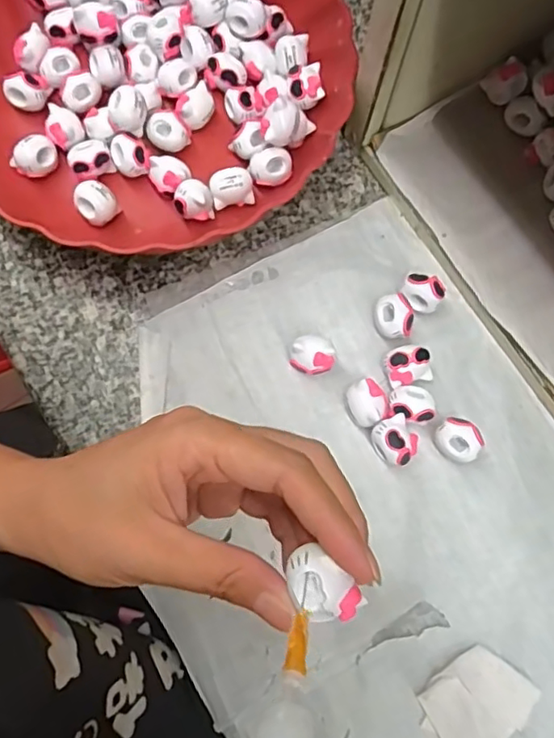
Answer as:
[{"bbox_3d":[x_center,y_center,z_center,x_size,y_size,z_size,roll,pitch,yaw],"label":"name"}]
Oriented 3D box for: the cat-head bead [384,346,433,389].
[{"bbox_3d":[0.073,-0.001,0.332,0.026,0.017,0.020,-17,77,-4],"label":"cat-head bead"}]

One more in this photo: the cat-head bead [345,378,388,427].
[{"bbox_3d":[0.049,0.020,0.329,0.021,0.018,0.024,-25,78,-6],"label":"cat-head bead"}]

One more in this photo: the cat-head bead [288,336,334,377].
[{"bbox_3d":[0.020,-0.007,0.335,0.024,0.020,0.020,0,77,0],"label":"cat-head bead"}]

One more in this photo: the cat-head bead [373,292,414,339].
[{"bbox_3d":[0.066,-0.030,0.341,0.021,0.019,0.025,-1,77,0],"label":"cat-head bead"}]

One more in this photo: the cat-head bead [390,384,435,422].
[{"bbox_3d":[0.075,0.019,0.327,0.023,0.014,0.020,12,77,3],"label":"cat-head bead"}]

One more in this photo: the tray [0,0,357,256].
[{"bbox_3d":[-0.078,-0.181,0.364,0.241,0.047,0.221,2,77,0],"label":"tray"}]

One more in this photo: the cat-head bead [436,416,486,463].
[{"bbox_3d":[0.100,0.040,0.325,0.024,0.018,0.021,33,79,7],"label":"cat-head bead"}]

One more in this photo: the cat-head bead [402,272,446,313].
[{"bbox_3d":[0.084,-0.043,0.344,0.022,0.020,0.019,38,80,8],"label":"cat-head bead"}]

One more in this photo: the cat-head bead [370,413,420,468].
[{"bbox_3d":[0.065,0.039,0.322,0.022,0.022,0.025,-36,79,-8],"label":"cat-head bead"}]

